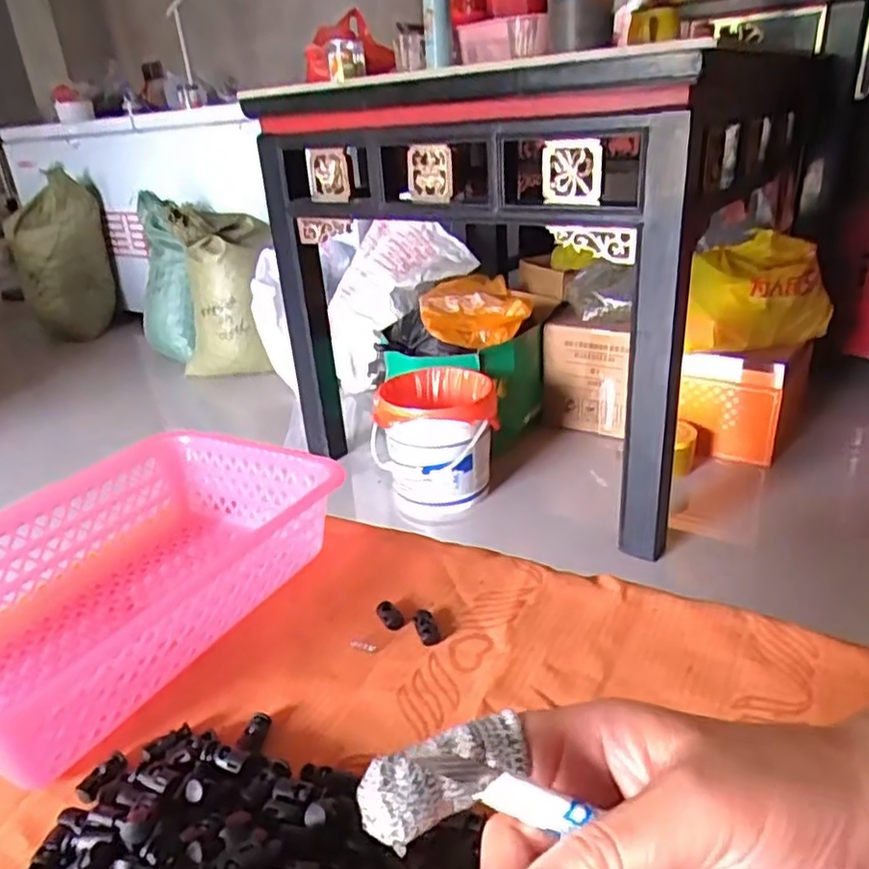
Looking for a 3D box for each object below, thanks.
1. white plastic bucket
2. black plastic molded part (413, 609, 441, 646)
[{"bbox_3d":[0.004,0.035,1.599,0.286,0.306,0.219,-3,25,3],"label":"white plastic bucket"},{"bbox_3d":[-0.005,0.133,0.467,0.014,0.009,0.029,-10,26,-13],"label":"black plastic molded part"}]

